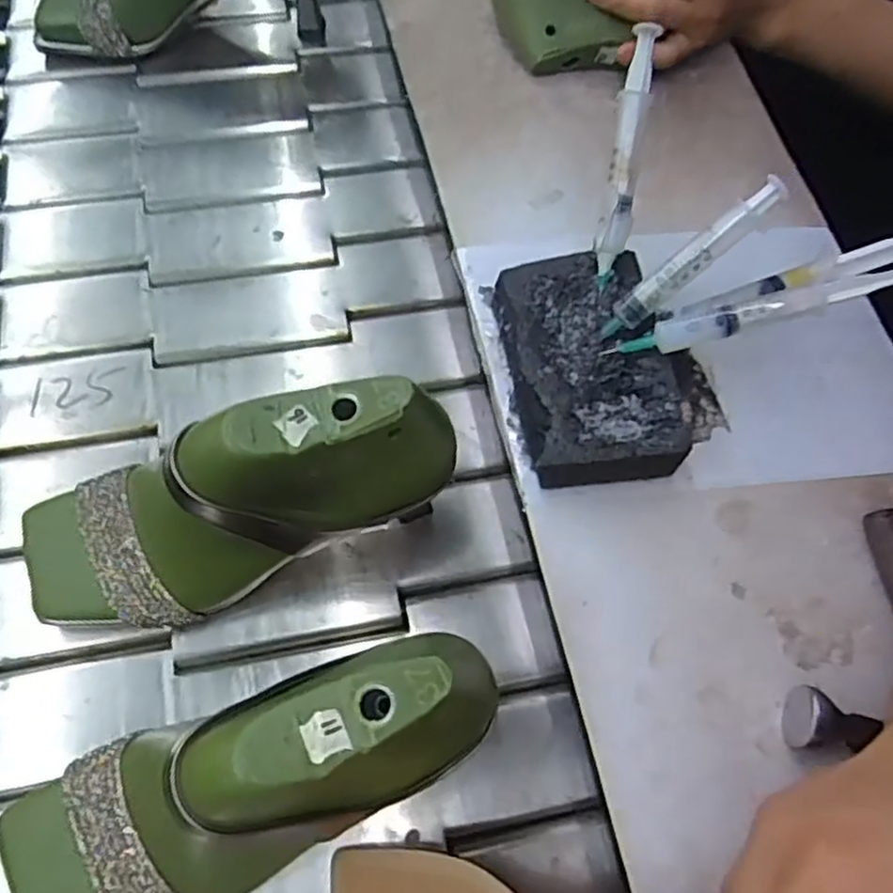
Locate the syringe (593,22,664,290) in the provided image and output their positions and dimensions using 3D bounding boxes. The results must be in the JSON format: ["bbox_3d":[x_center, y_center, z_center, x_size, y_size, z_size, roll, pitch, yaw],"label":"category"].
[{"bbox_3d":[0.096,-0.153,0.389,0.017,0.011,0.129,7,103,0],"label":"syringe"}]

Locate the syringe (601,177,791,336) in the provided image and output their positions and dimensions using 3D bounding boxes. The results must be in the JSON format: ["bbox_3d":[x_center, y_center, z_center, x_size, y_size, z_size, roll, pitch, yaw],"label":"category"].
[{"bbox_3d":[0.125,-0.095,0.372,0.108,0.011,0.014,-41,70,17],"label":"syringe"}]

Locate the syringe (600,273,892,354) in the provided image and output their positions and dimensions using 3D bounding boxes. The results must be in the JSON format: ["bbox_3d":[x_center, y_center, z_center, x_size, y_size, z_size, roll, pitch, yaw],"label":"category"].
[{"bbox_3d":[0.161,-0.069,0.372,0.149,0.012,0.015,-13,66,8],"label":"syringe"}]

